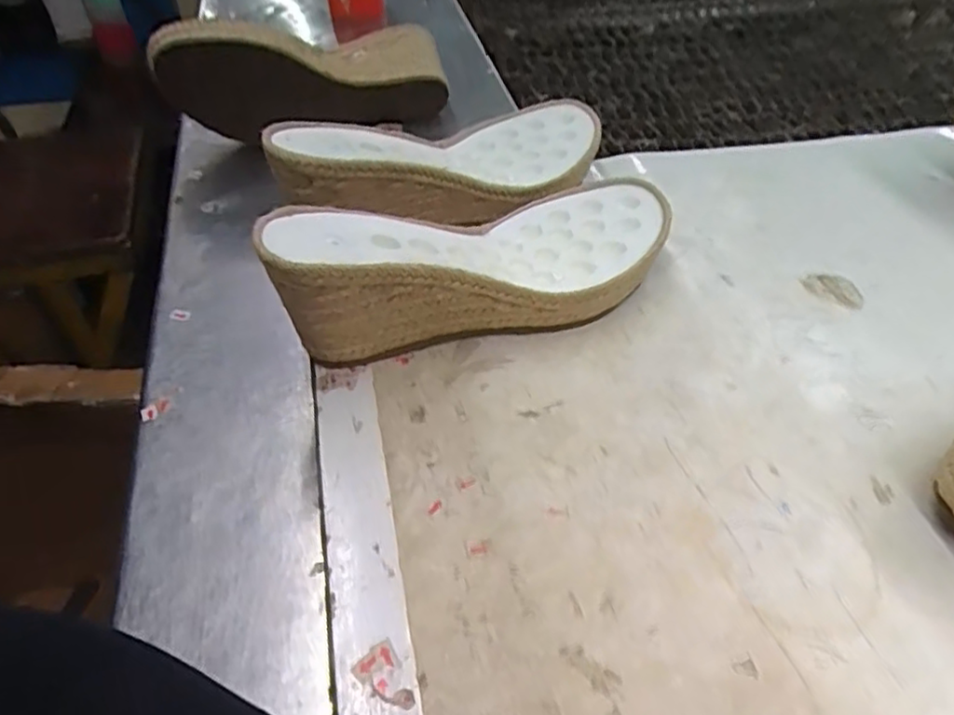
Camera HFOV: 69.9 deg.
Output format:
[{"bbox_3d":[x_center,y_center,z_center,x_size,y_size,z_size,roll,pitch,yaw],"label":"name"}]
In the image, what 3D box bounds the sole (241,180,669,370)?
[{"bbox_3d":[0.011,-0.051,0.339,0.219,0.072,0.083,-27,52,-24],"label":"sole"}]

